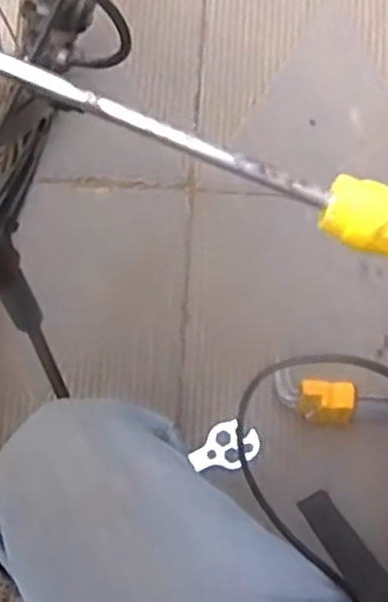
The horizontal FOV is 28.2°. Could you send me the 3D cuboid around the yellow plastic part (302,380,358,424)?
[{"bbox_3d":[0.130,0.099,0.752,0.052,0.033,0.038,4,76,1],"label":"yellow plastic part"}]

